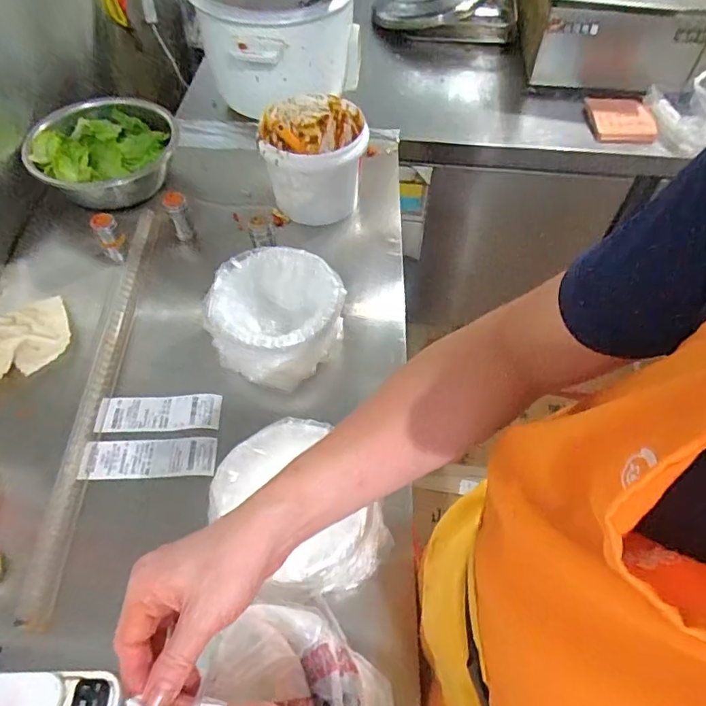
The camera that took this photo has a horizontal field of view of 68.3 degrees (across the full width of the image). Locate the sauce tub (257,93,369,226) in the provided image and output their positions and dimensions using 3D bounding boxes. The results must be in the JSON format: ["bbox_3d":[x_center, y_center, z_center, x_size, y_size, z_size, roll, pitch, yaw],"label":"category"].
[{"bbox_3d":[-0.070,-0.336,0.935,0.180,0.154,0.166,-4,56,-4],"label":"sauce tub"}]

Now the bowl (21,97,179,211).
[{"bbox_3d":[-0.471,-0.375,0.999,0.216,0.128,0.232,1,55,-1],"label":"bowl"}]

